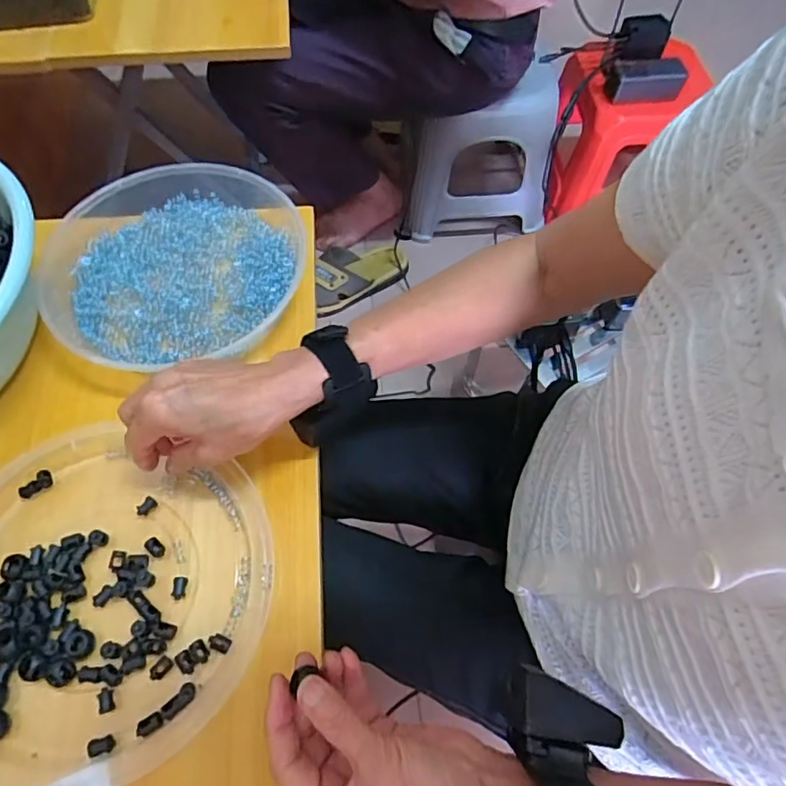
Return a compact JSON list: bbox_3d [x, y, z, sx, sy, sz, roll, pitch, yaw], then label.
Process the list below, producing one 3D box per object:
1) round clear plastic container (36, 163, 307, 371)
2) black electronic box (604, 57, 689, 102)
[{"bbox_3d":[-0.196,-0.116,0.497,0.230,0.041,0.218,0,62,-1],"label":"round clear plastic container"},{"bbox_3d":[0.472,-0.580,1.010,0.139,0.057,0.056,-6,63,-4],"label":"black electronic box"}]

